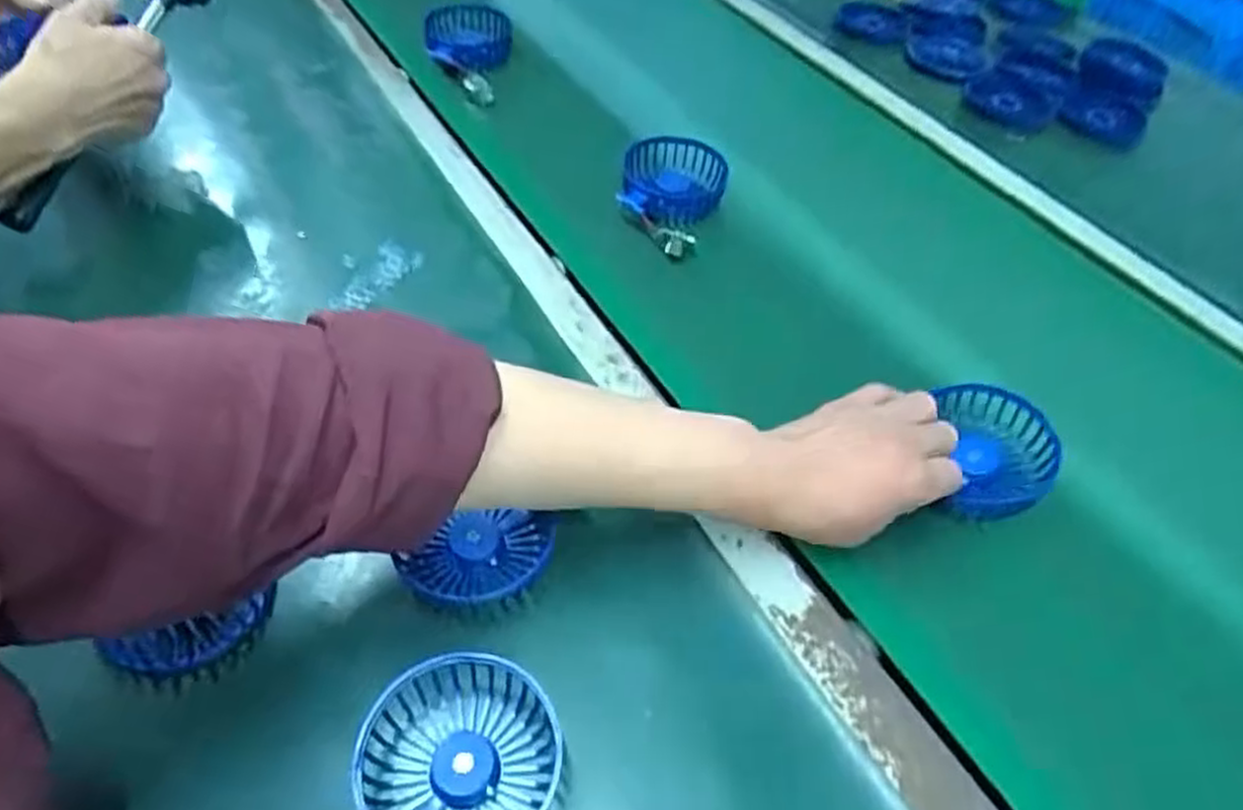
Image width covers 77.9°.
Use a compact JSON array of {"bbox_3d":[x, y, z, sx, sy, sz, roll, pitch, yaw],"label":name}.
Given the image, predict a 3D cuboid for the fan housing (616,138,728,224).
[{"bbox_3d":[0.045,-0.188,0.655,0.084,0.039,0.084,9,49,3],"label":"fan housing"}]

